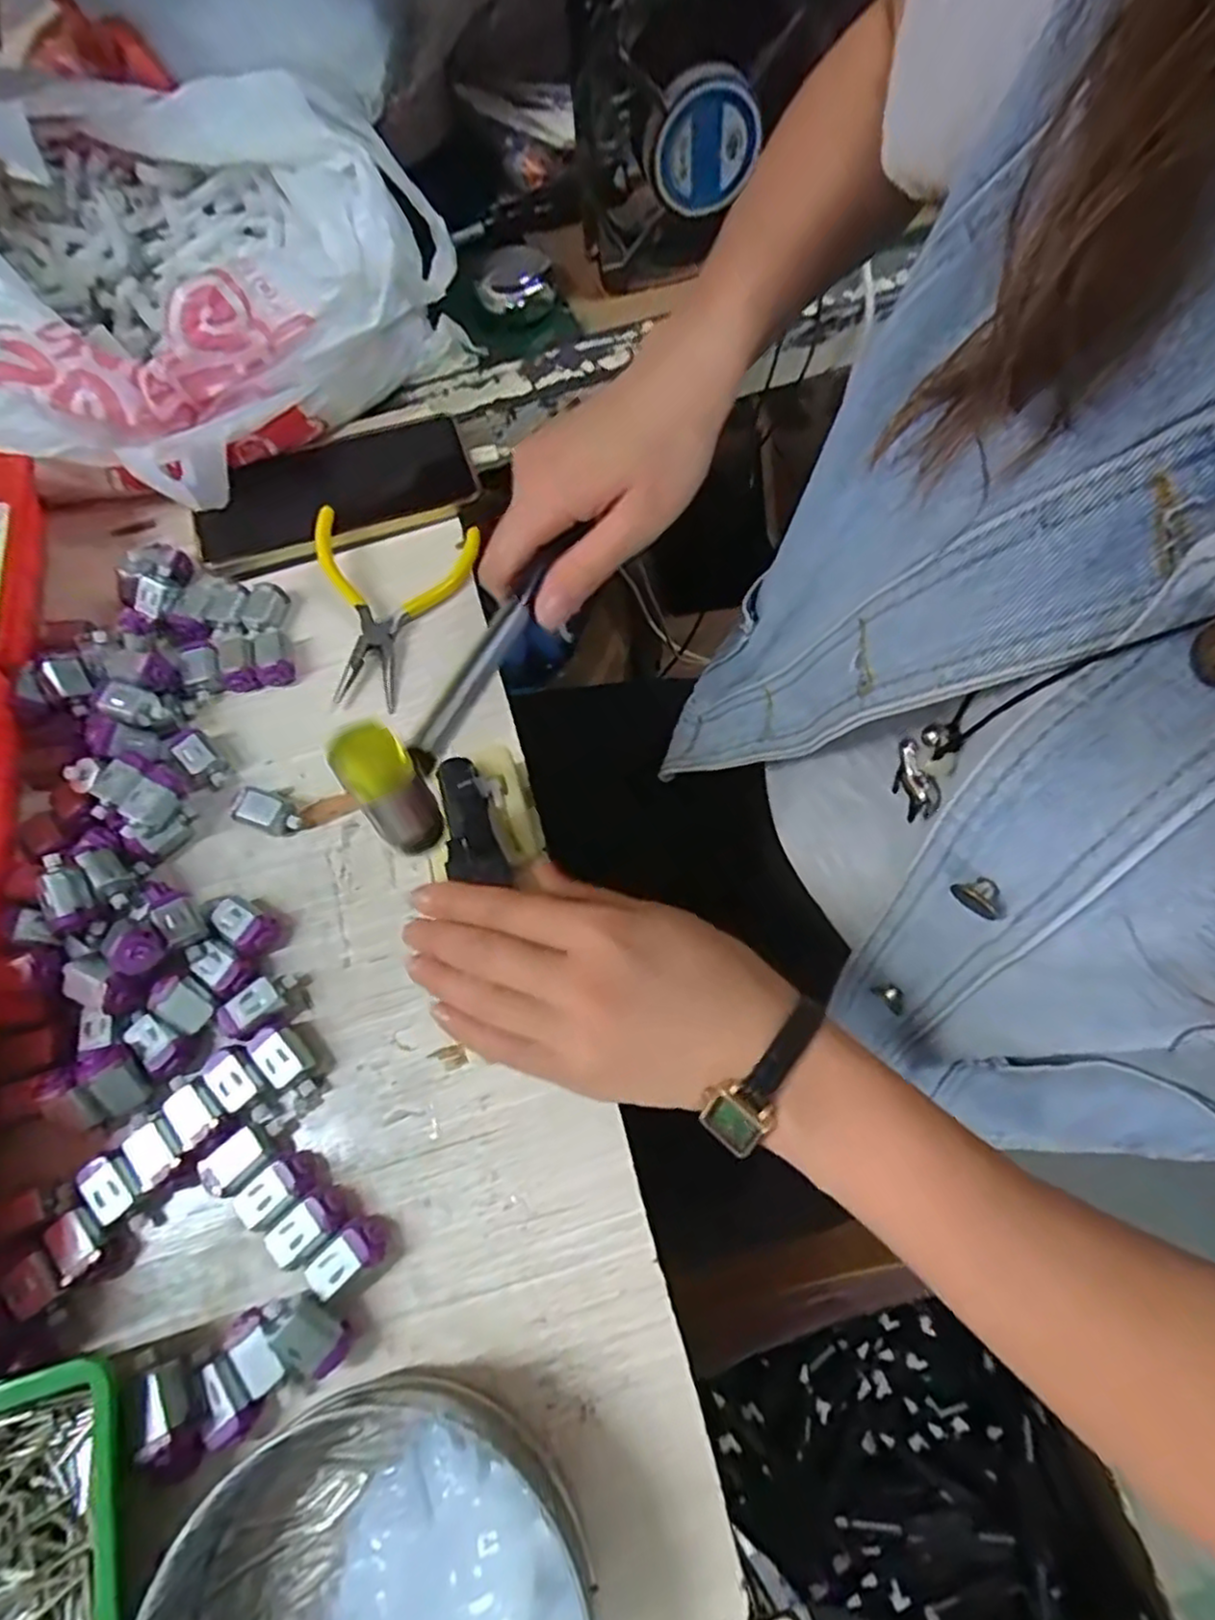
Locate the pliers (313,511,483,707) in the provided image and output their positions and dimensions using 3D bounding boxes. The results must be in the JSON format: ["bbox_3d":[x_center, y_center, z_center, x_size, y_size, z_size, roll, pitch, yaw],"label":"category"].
[{"bbox_3d":[-0.128,-0.113,0.402,0.092,0.014,0.115,6,68,5],"label":"pliers"}]

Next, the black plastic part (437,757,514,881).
[{"bbox_3d":[-0.062,0.003,0.319,0.026,0.007,0.057,-7,73,-36],"label":"black plastic part"}]

